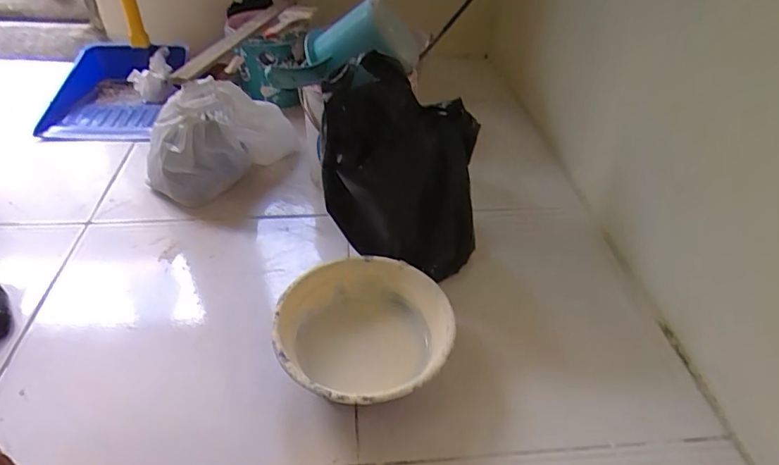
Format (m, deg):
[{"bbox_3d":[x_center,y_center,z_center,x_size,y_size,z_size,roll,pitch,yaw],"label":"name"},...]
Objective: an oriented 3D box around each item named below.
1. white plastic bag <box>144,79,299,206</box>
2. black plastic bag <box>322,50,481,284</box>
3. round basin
[{"bbox_3d":[-0.286,-0.166,0.827,0.141,0.150,0.245,23,45,22],"label":"white plastic bag"},{"bbox_3d":[0.036,-0.073,0.657,0.170,0.259,0.198,32,49,30],"label":"black plastic bag"},{"bbox_3d":[-0.030,0.122,0.570,0.196,0.067,0.196,1,41,-1],"label":"round basin"}]

